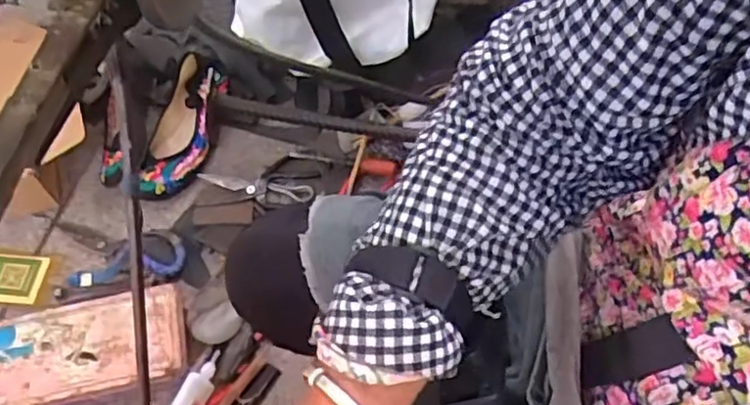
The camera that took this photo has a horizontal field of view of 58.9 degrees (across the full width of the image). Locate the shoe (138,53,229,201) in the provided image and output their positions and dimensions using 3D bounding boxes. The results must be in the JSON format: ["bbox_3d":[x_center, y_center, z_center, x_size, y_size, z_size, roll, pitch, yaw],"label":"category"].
[{"bbox_3d":[-0.247,-0.093,0.871,0.058,0.064,0.199,25,97,16],"label":"shoe"}]

